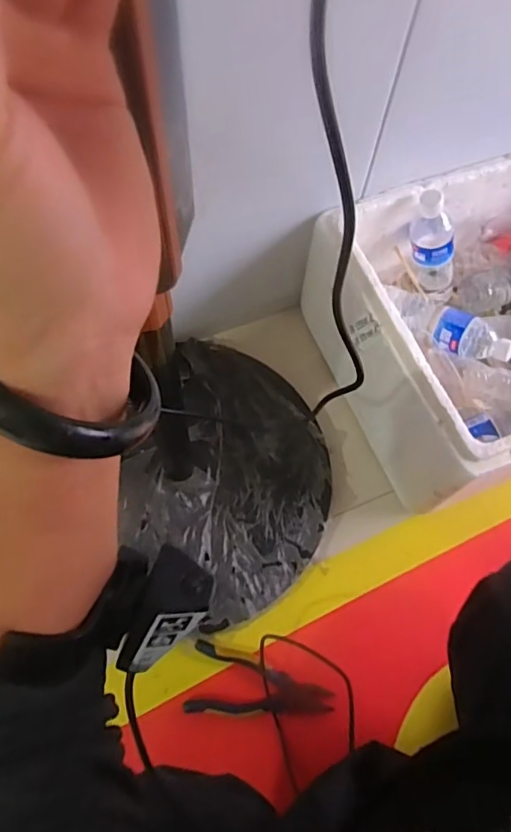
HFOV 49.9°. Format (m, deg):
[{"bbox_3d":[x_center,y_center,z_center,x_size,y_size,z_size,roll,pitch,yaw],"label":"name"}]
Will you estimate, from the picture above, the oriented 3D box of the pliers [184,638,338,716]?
[{"bbox_3d":[0.007,0.356,0.711,0.185,0.023,0.080,12,66,3],"label":"pliers"}]

